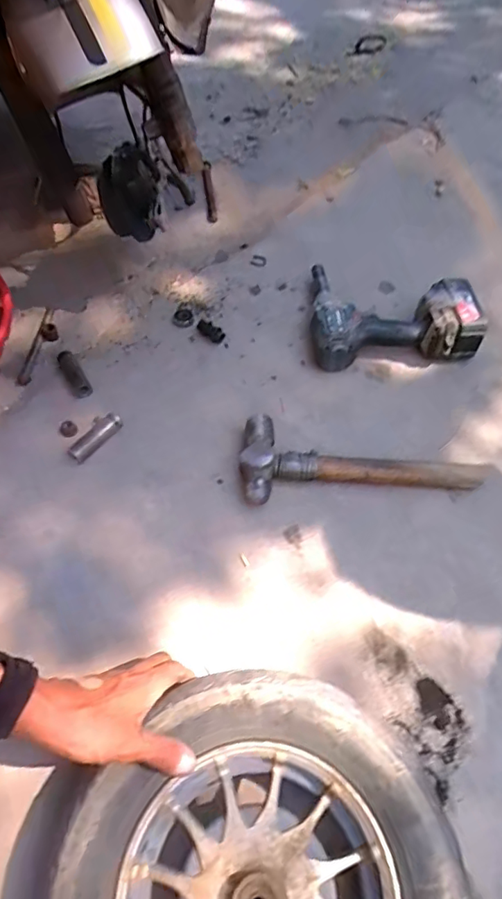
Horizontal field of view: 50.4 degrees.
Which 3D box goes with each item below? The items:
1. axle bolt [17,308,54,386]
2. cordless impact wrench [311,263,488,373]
[{"bbox_3d":[-0.313,-0.154,0.780,0.020,0.014,0.141,6,58,3],"label":"axle bolt"},{"bbox_3d":[0.206,-0.223,0.818,0.240,0.071,0.200,-5,58,-5],"label":"cordless impact wrench"}]

